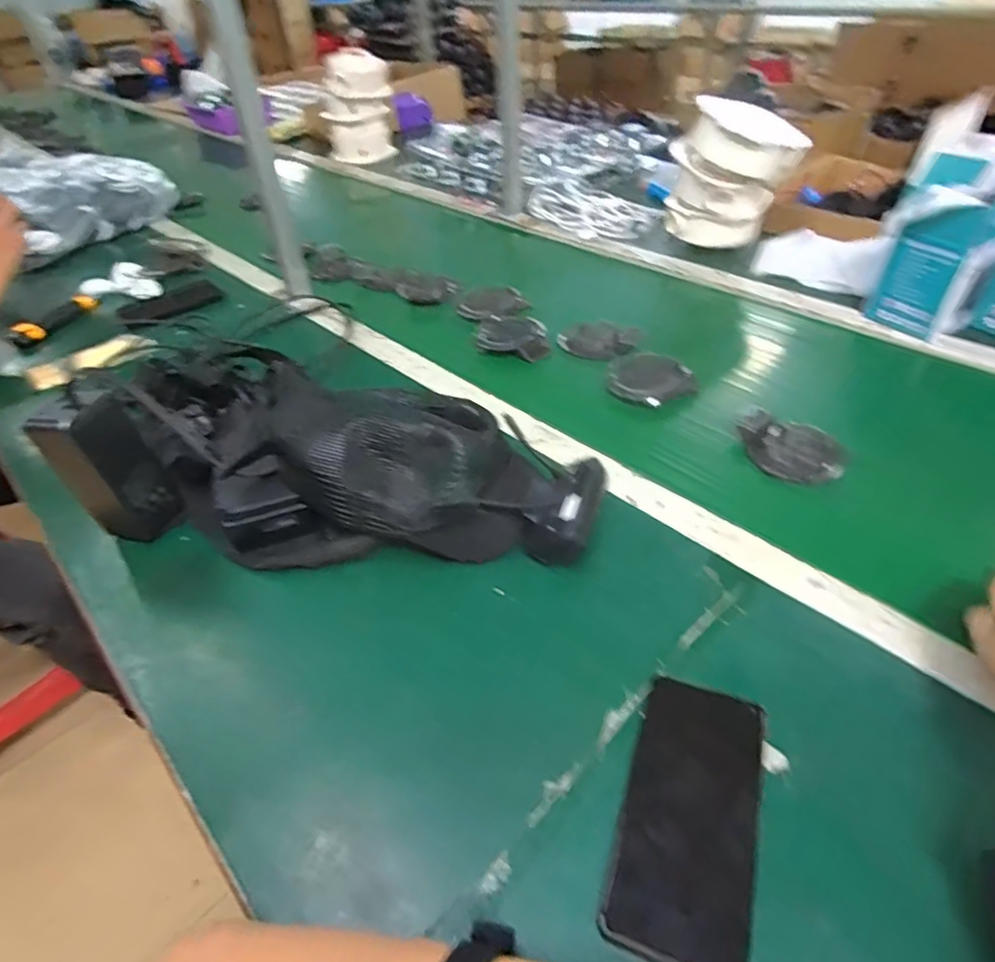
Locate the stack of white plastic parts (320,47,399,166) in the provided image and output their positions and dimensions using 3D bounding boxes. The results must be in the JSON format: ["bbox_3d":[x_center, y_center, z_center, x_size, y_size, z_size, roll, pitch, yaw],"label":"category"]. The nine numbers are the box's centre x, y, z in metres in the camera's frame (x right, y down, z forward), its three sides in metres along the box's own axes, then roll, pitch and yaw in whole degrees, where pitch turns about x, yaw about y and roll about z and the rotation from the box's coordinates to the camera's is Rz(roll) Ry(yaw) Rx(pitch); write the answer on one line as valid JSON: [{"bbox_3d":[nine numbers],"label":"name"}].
[{"bbox_3d":[-0.331,-0.879,1.402,0.162,0.220,0.139,-9,44,-3],"label":"stack of white plastic parts"}]

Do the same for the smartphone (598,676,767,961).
[{"bbox_3d":[0.112,0.192,0.339,0.073,0.011,0.150,10,47,22],"label":"smartphone"}]

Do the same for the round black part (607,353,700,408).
[{"bbox_3d":[0.179,-0.121,0.681,0.095,0.024,0.095,-3,44,3],"label":"round black part"}]

